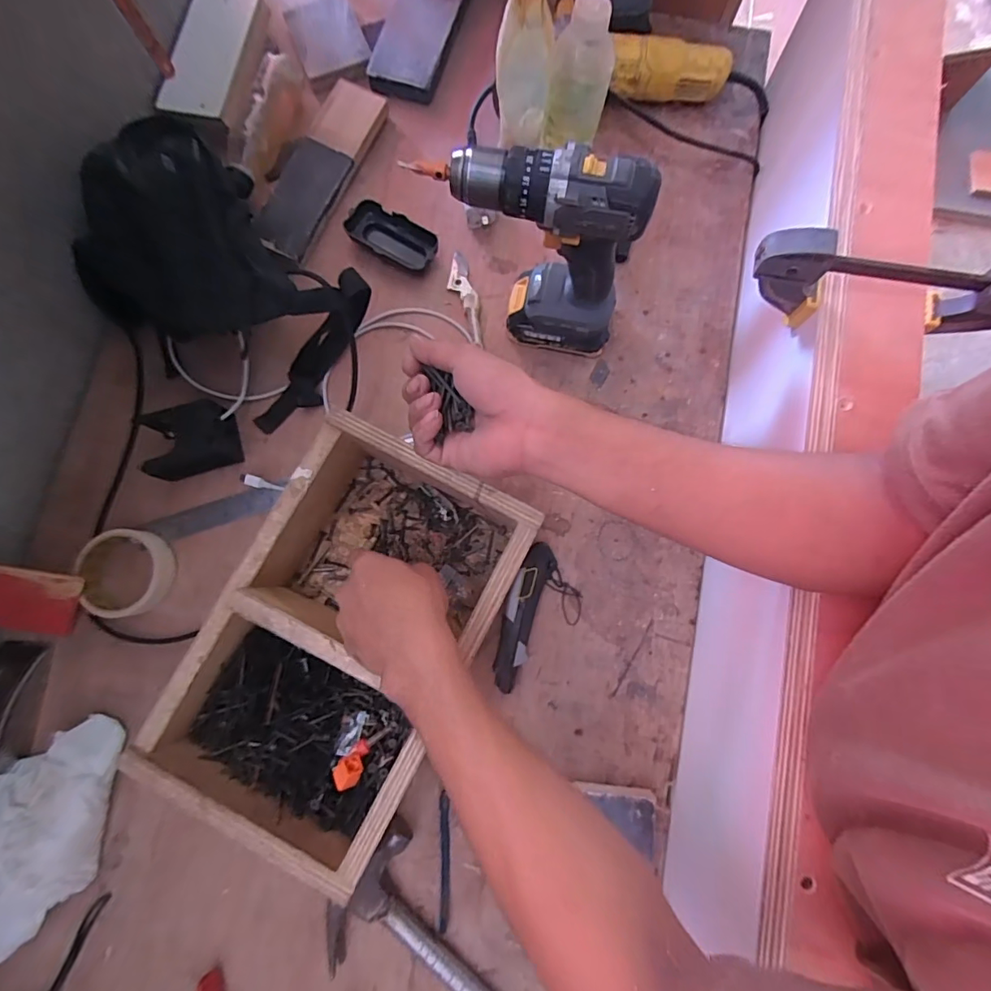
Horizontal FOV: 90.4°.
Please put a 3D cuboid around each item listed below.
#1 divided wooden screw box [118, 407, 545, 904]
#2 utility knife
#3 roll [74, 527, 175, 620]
[{"bbox_3d":[-0.131,0.123,0.448,0.206,0.104,0.329,27,80,4],"label":"divided wooden screw box"},{"bbox_3d":[0.027,0.123,0.508,0.037,0.024,0.152,19,80,3],"label":"utility knife"},{"bbox_3d":[-0.388,0.080,0.514,0.086,0.031,0.088,0,80,-1],"label":"roll"}]

